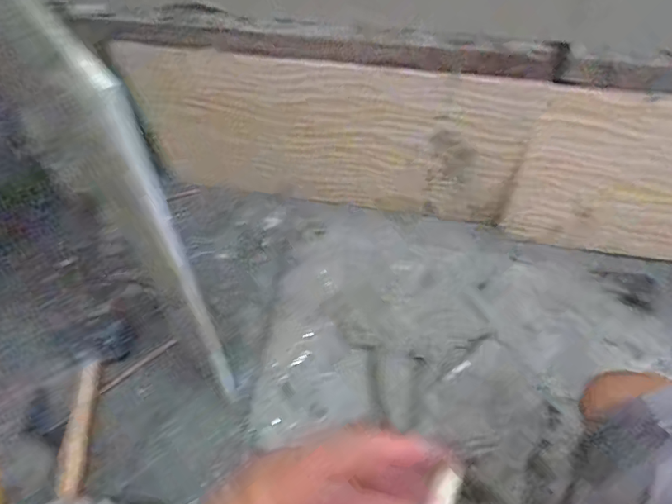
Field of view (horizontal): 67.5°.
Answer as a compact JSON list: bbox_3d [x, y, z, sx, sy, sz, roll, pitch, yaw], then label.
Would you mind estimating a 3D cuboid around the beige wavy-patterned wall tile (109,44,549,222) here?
[{"bbox_3d":[-0.016,-0.175,0.796,0.596,0.269,0.028,10,54,10],"label":"beige wavy-patterned wall tile"}]

